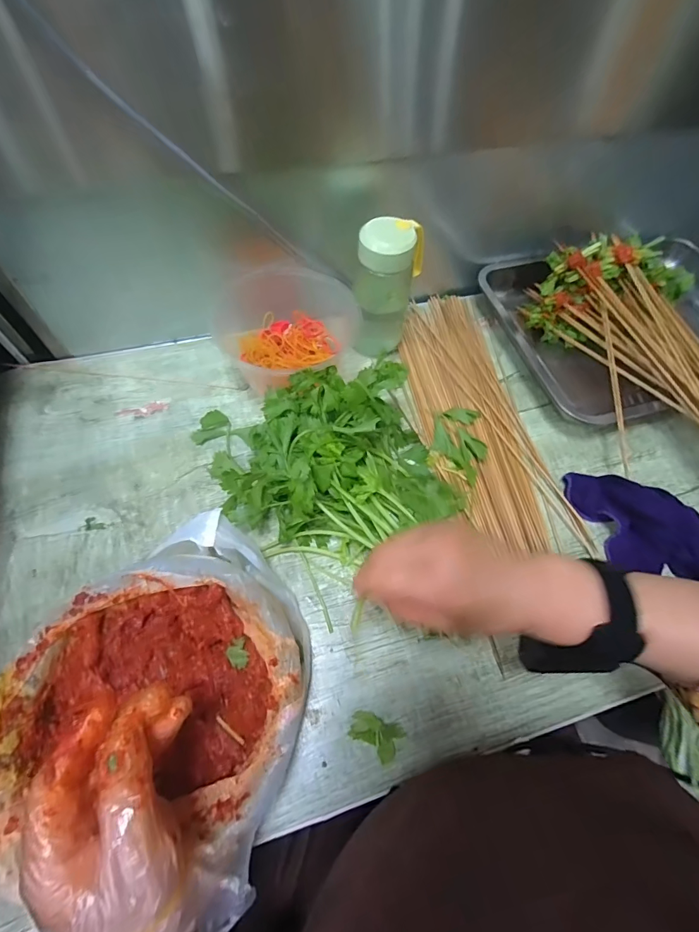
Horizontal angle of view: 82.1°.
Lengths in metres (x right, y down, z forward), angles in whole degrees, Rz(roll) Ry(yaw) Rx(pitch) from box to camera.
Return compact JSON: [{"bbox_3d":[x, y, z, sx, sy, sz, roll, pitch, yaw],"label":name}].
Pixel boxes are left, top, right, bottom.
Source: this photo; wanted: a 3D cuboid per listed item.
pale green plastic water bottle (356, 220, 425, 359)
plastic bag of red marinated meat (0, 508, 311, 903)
[{"bbox_3d":[0.044,-0.215,0.498,0.068,0.158,0.087,15,63,5],"label":"pale green plastic water bottle"},{"bbox_3d":[-0.144,0.188,0.317,0.245,0.068,0.210,-34,70,-19],"label":"plastic bag of red marinated meat"}]

